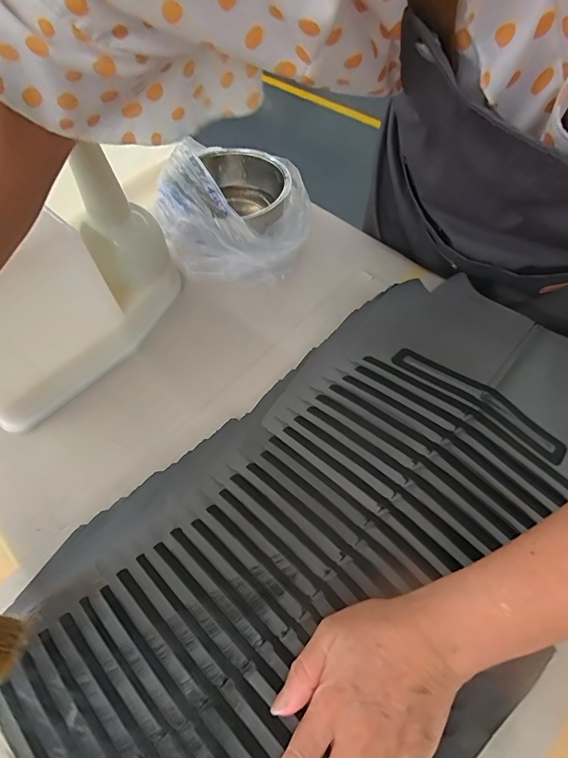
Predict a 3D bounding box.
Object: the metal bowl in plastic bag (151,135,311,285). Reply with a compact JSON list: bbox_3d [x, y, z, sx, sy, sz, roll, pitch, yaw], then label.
[{"bbox_3d":[-0.056,-0.208,0.524,0.170,0.099,0.177,-1,57,1],"label":"metal bowl in plastic bag"}]

